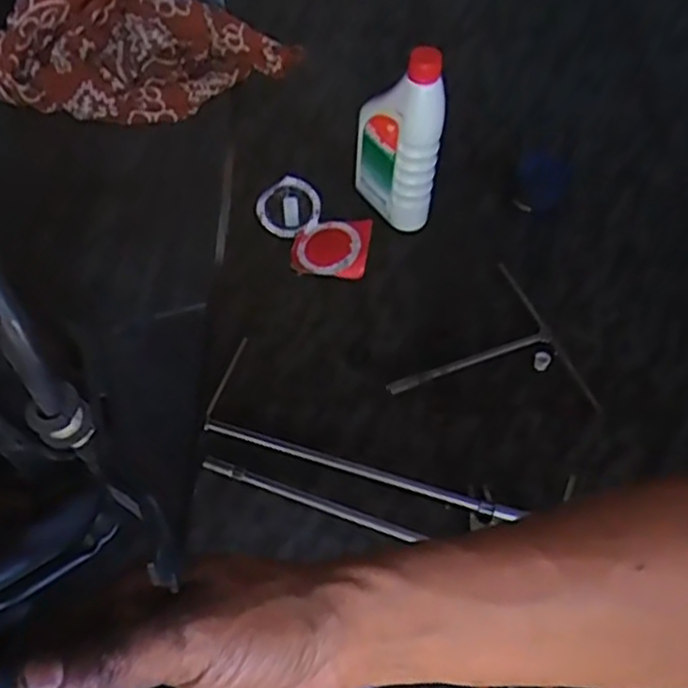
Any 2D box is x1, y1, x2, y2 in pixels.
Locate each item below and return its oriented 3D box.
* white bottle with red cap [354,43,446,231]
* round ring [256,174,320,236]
[{"bbox_3d":[0.055,-0.209,0.734,0.045,0.191,0.092,-29,62,-18],"label":"white bottle with red cap"},{"bbox_3d":[-0.061,-0.148,0.800,0.065,0.018,0.062,-36,92,0],"label":"round ring"}]

